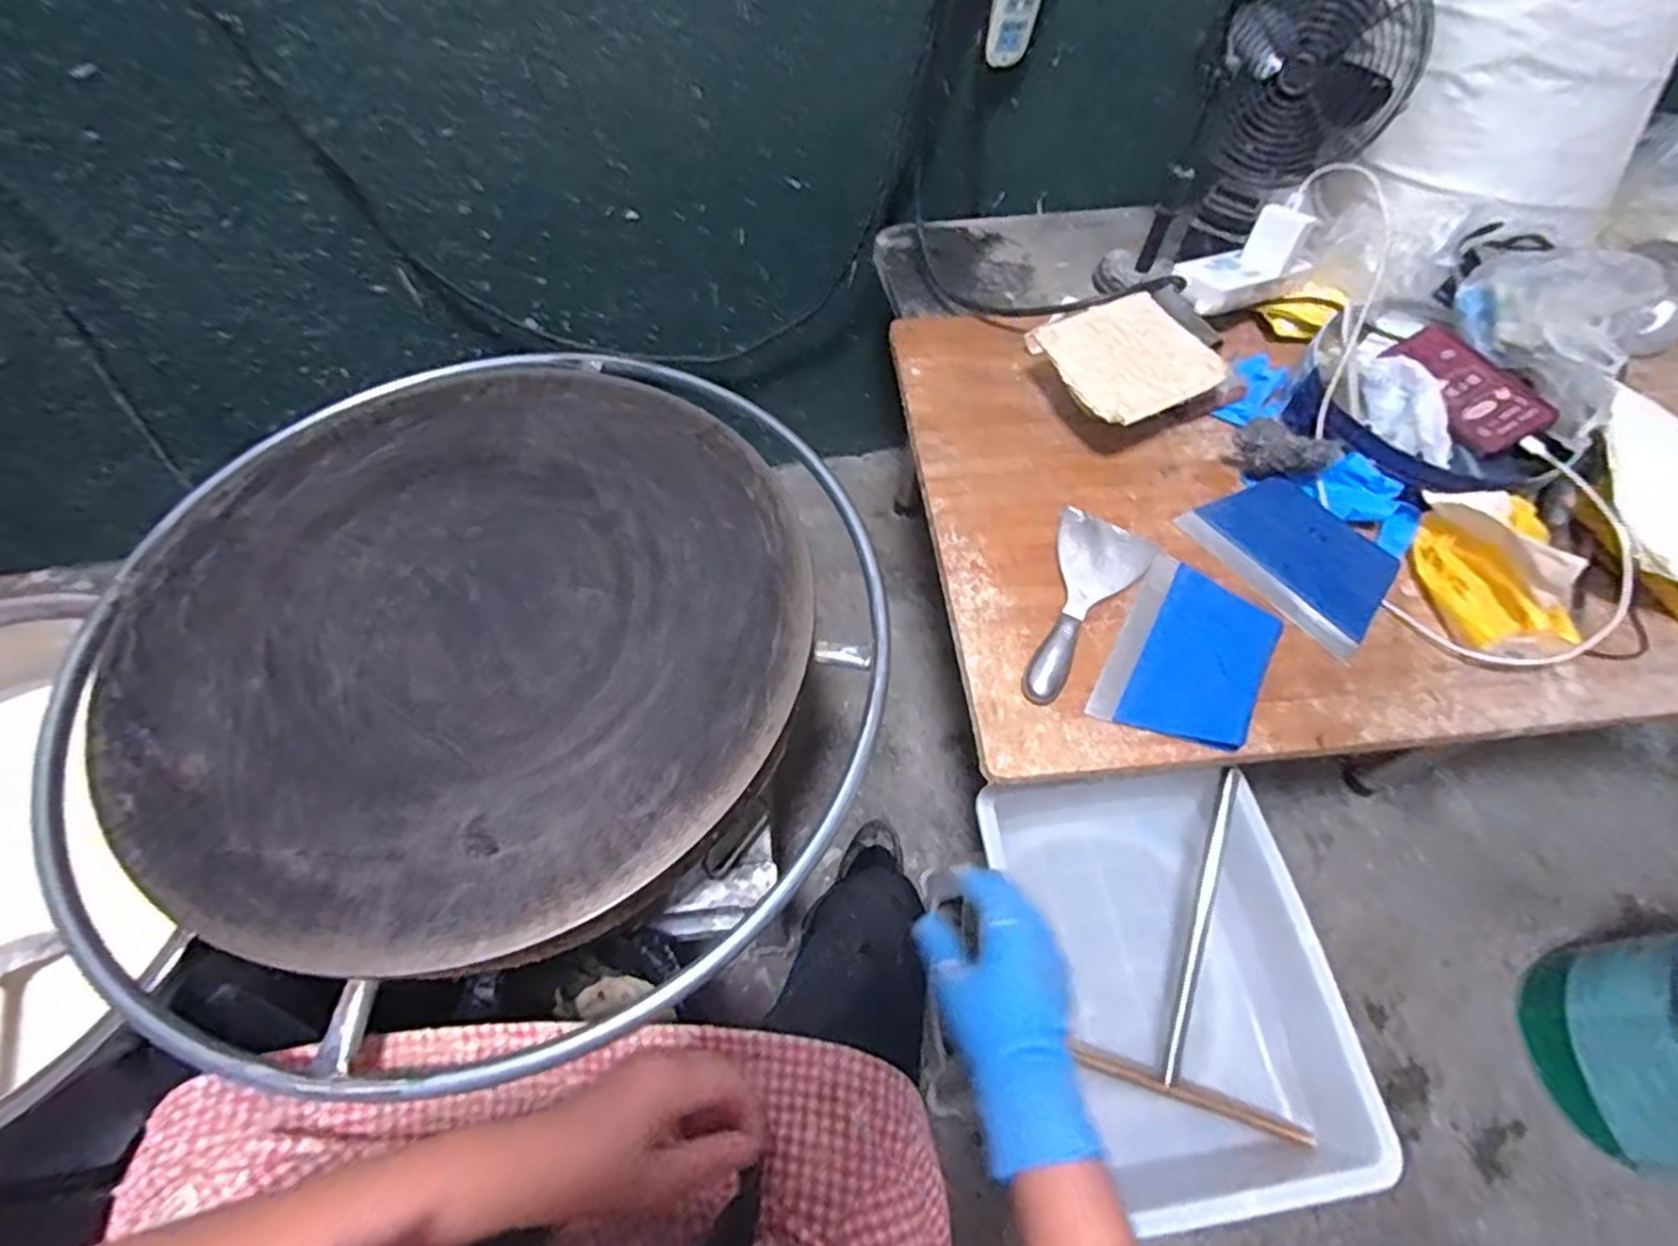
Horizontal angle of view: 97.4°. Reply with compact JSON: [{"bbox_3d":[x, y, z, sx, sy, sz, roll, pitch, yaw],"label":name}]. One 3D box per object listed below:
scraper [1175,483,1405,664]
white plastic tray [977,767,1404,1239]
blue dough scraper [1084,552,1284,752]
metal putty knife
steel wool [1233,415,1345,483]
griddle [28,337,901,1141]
[{"bbox_3d":[0.444,-0.070,0.711,0.132,0.013,0.185,-34,67,-19],"label":"scraper"},{"bbox_3d":[0.312,0.308,0.689,0.236,0.100,0.367,-10,61,-7],"label":"white plastic tray"},{"bbox_3d":[0.312,0.030,0.653,0.123,0.010,0.181,29,64,14],"label":"blue dough scraper"},{"bbox_3d":[0.219,-0.017,0.671,0.088,0.019,0.216,27,63,12],"label":"metal putty knife"},{"bbox_3d":[0.442,-0.172,0.737,0.059,0.057,0.090,-33,67,-19],"label":"steel wool"},{"bbox_3d":[-0.301,0.009,0.651,0.684,0.060,0.667,-31,66,-18],"label":"griddle"}]

